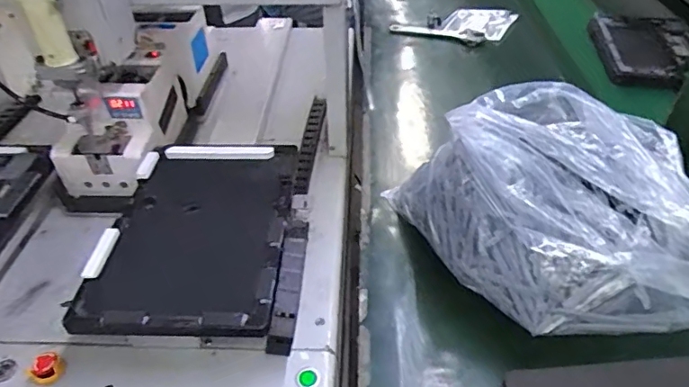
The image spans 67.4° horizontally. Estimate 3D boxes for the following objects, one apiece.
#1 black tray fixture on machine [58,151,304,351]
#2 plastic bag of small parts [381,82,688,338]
[{"bbox_3d":[-0.150,0.046,0.596,0.214,0.046,0.276,1,41,2],"label":"black tray fixture on machine"},{"bbox_3d":[0.226,0.005,0.515,0.329,0.170,0.272,-1,41,-1],"label":"plastic bag of small parts"}]

